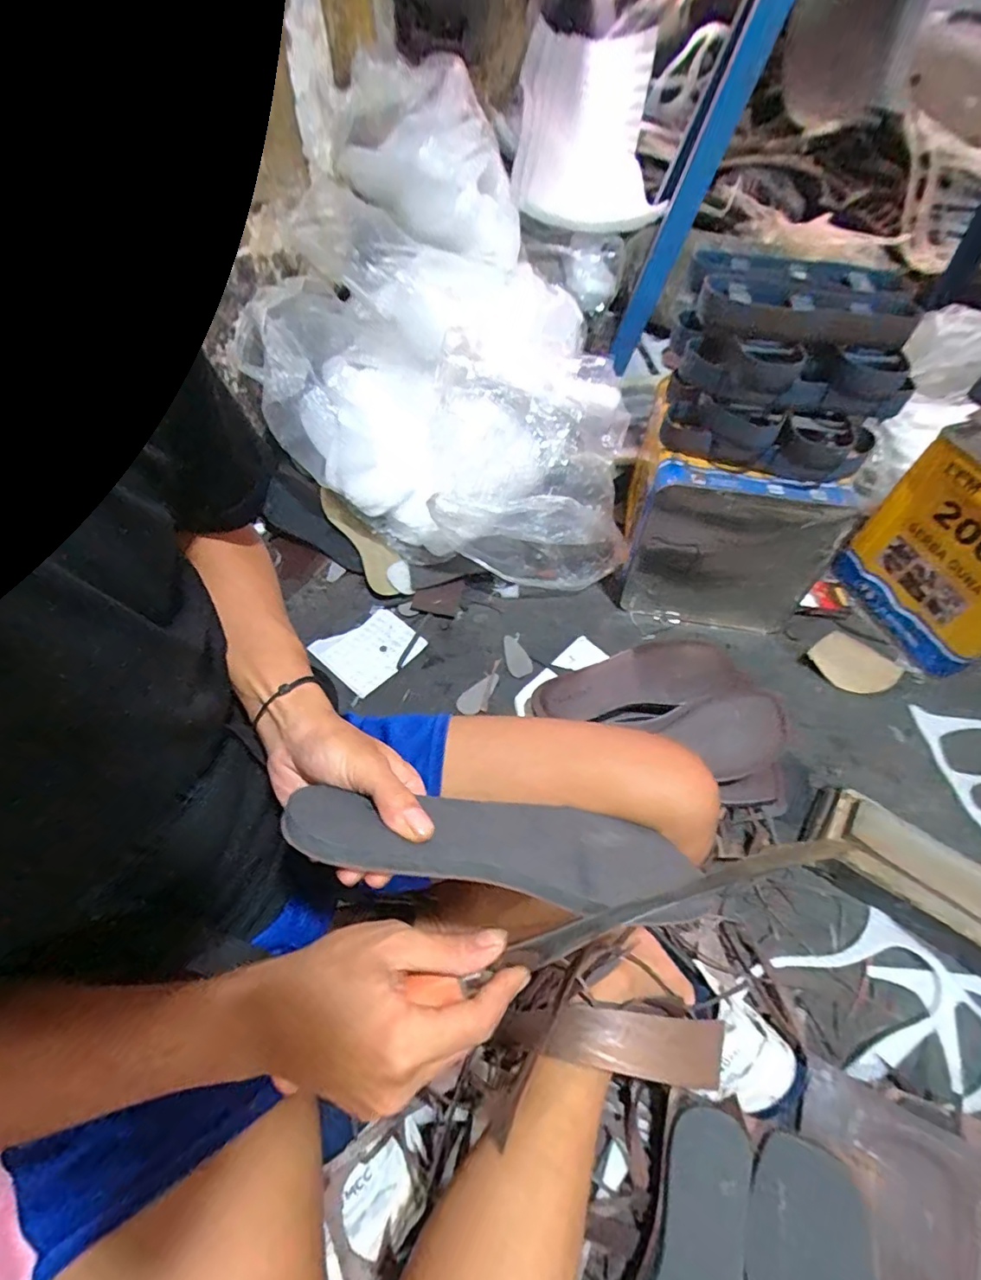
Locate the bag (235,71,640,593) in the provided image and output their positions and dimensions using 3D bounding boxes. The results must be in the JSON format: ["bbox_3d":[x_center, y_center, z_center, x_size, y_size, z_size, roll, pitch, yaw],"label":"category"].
[{"bbox_3d":[-0.053,-0.454,0.828,0.515,0.434,0.629,1,55,1],"label":"bag"}]

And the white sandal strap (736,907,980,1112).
[{"bbox_3d":[0.387,0.350,0.518,0.237,0.022,0.160,35,56,17],"label":"white sandal strap"}]

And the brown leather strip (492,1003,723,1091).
[{"bbox_3d":[0.094,0.307,0.406,0.170,0.027,0.040,5,55,4],"label":"brown leather strip"}]

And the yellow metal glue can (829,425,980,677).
[{"bbox_3d":[0.665,-0.120,0.718,0.177,0.248,0.237,-16,56,-11],"label":"yellow metal glue can"}]

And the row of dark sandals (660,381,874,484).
[{"bbox_3d":[0.335,-0.268,0.655,0.251,0.068,0.132,25,58,16],"label":"row of dark sandals"}]

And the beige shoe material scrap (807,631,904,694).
[{"bbox_3d":[0.519,0.031,0.755,0.100,0.021,0.100,-32,61,-20],"label":"beige shoe material scrap"}]

